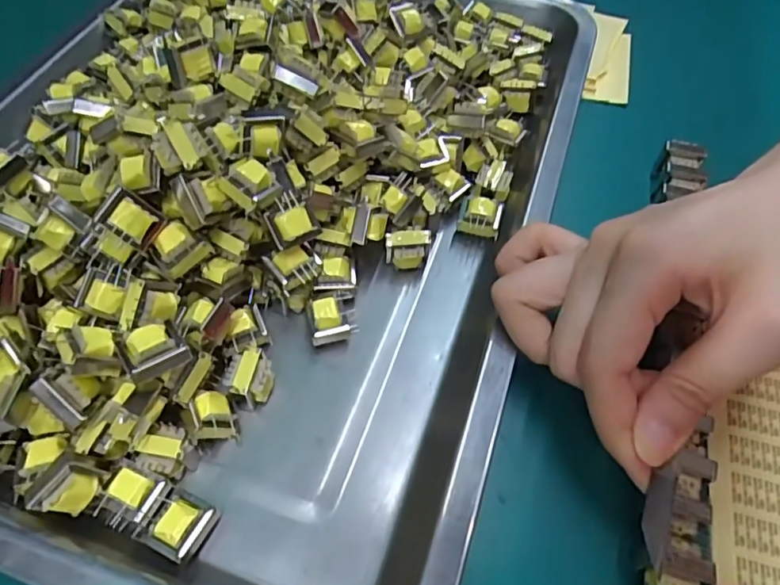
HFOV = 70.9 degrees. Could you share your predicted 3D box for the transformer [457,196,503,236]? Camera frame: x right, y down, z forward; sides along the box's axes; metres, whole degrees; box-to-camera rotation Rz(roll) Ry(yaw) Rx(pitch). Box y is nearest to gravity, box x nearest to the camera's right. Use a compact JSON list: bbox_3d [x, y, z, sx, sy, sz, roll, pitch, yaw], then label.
[{"bbox_3d":[0.043,-0.036,0.262,0.020,0.013,0.014,18,58,7],"label":"transformer"}]

